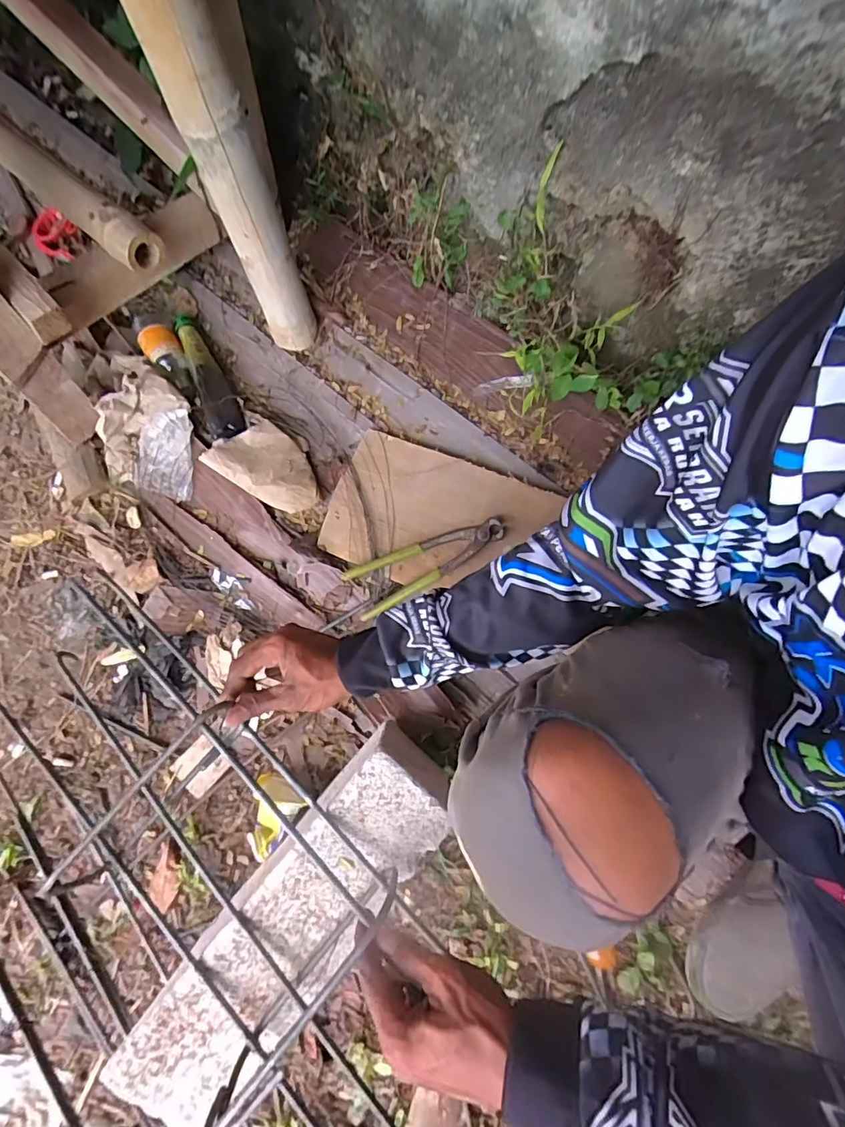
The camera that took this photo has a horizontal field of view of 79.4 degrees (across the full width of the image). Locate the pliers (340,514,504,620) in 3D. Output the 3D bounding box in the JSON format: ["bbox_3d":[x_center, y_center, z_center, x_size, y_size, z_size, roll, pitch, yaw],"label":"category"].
[{"bbox_3d":[0.005,-0.001,0.671,0.218,0.027,0.067,-27,76,10],"label":"pliers"}]

